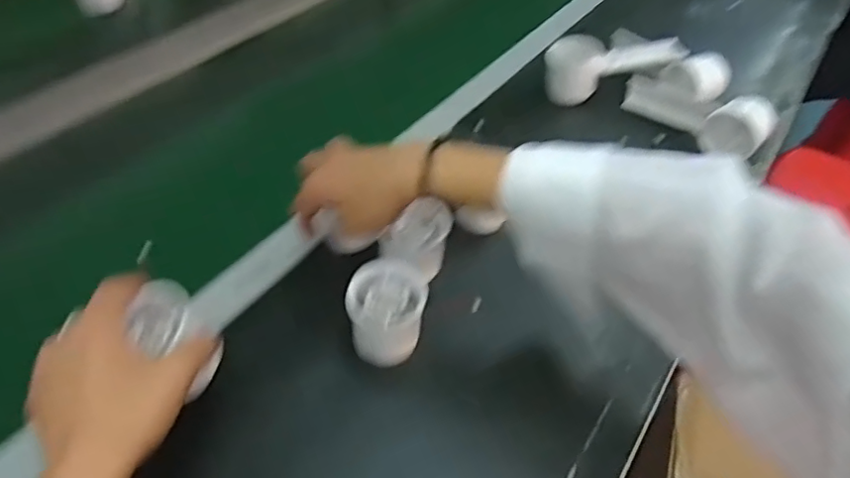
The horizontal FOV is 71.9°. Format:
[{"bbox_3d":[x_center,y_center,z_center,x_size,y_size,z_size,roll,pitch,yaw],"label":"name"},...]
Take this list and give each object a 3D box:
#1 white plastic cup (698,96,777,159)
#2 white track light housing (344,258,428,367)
[{"bbox_3d":[0.337,-0.116,0.635,0.061,0.050,0.065,34,54,27],"label":"white plastic cup"},{"bbox_3d":[-0.029,0.057,0.445,0.056,0.057,0.057,2,46,0],"label":"white track light housing"}]

